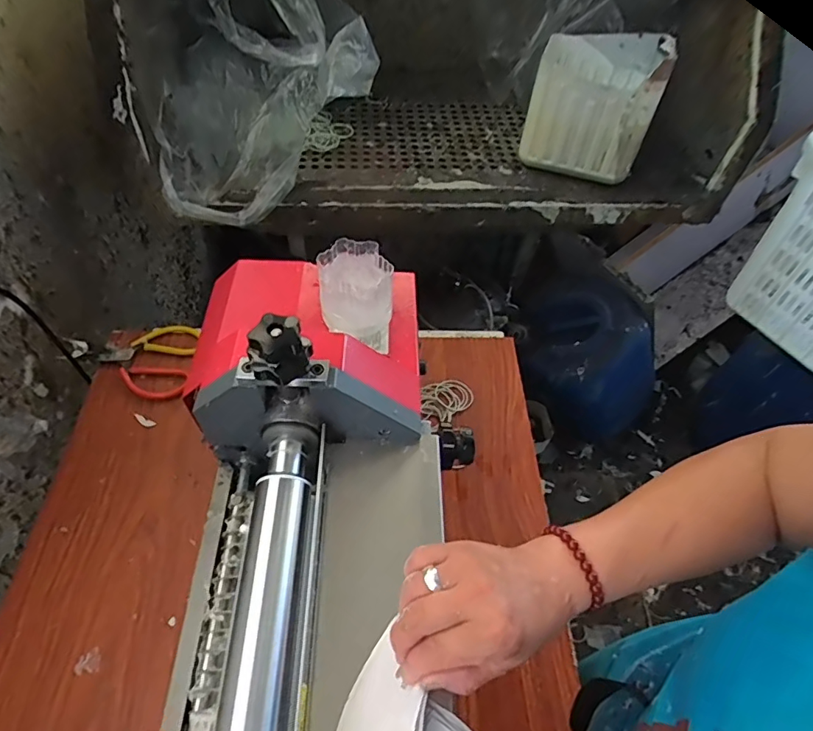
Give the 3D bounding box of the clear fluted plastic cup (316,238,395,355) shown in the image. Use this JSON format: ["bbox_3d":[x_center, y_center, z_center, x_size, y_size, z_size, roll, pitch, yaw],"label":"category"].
[{"bbox_3d":[-0.051,-0.070,0.513,0.074,0.074,0.089,-1,54,-4],"label":"clear fluted plastic cup"}]

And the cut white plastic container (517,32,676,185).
[{"bbox_3d":[0.297,-0.419,0.808,0.185,0.186,0.162,20,55,10],"label":"cut white plastic container"}]

